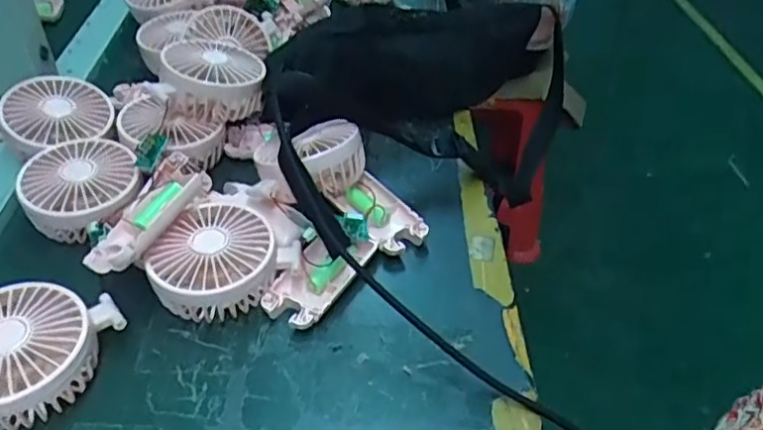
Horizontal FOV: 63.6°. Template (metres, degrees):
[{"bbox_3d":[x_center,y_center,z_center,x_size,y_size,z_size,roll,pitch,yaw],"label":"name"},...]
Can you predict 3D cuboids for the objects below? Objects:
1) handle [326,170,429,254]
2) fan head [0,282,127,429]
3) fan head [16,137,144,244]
[{"bbox_3d":[-0.001,0.000,0.485,0.046,0.021,0.074,-28,50,-29],"label":"handle"},{"bbox_3d":[-0.217,0.083,0.374,0.085,0.043,0.098,15,44,13],"label":"fan head"},{"bbox_3d":[-0.229,-0.017,0.474,0.083,0.039,0.085,1,42,-1],"label":"fan head"}]

